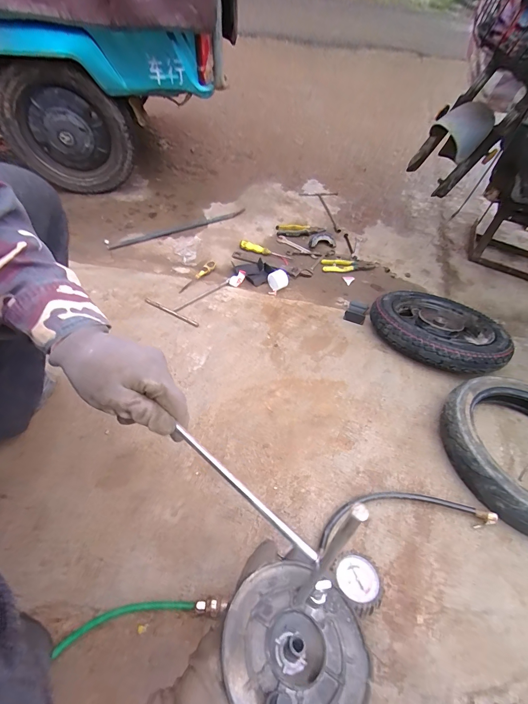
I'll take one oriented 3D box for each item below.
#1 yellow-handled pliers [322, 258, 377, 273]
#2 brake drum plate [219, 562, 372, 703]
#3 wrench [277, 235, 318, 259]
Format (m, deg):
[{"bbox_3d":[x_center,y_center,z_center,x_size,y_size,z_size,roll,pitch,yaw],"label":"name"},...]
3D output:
[{"bbox_3d":[0.305,-0.311,1.149,0.190,0.015,0.060,1,56,-1],"label":"yellow-handled pliers"},{"bbox_3d":[0.025,0.266,0.284,0.118,0.048,0.122,9,35,-6],"label":"brake drum plate"},{"bbox_3d":[0.124,-0.392,1.198,0.178,0.011,0.028,36,63,20],"label":"wrench"}]

